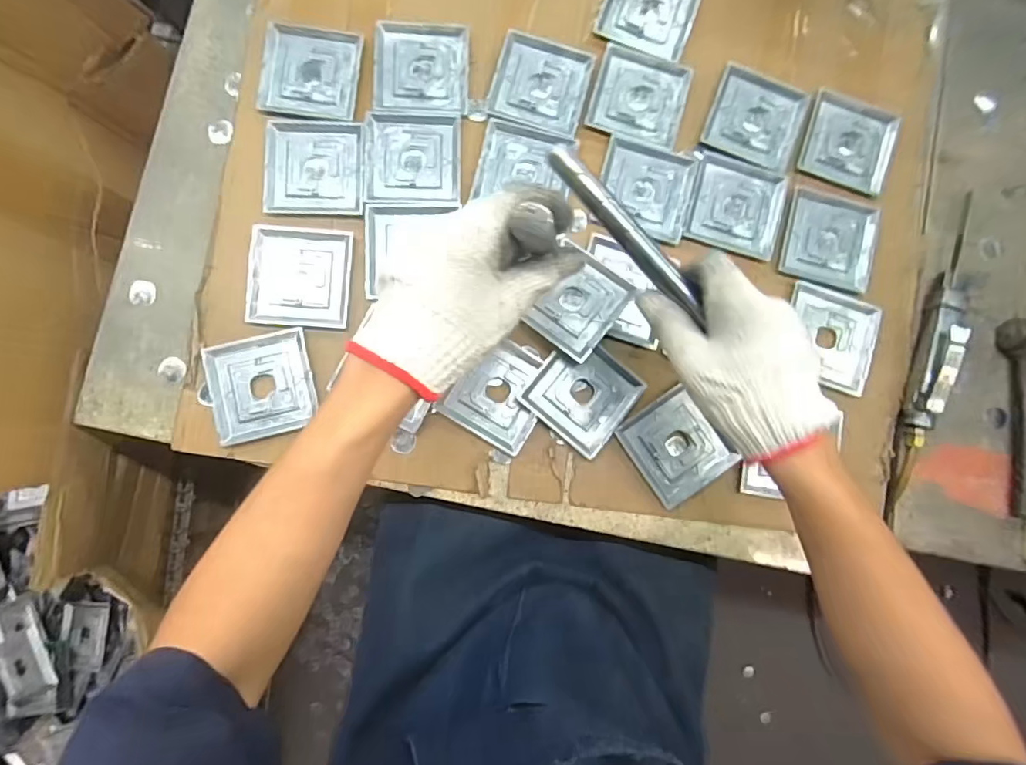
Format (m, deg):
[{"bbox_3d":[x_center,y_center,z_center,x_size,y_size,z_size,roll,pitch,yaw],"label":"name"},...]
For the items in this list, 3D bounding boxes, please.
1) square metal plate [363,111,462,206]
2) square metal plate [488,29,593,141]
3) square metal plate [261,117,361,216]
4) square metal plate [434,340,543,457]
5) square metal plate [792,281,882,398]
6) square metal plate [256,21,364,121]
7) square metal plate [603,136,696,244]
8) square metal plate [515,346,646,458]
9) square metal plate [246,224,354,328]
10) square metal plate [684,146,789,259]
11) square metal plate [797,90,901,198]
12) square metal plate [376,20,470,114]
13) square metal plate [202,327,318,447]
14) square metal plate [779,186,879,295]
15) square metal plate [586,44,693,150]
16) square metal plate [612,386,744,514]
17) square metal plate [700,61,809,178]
[{"bbox_3d":[-0.096,-0.216,0.488,0.091,0.004,0.091,0,85,-5],"label":"square metal plate"},{"bbox_3d":[0.029,-0.295,0.501,0.091,0.004,0.090,16,84,-3],"label":"square metal plate"},{"bbox_3d":[-0.188,-0.204,0.480,0.089,0.004,0.090,0,85,-4],"label":"square metal plate"},{"bbox_3d":[-0.011,0.010,0.470,0.082,0.008,0.089,33,83,-1],"label":"square metal plate"},{"bbox_3d":[0.311,-0.044,0.495,0.083,0.012,0.093,18,84,-3],"label":"square metal plate"},{"bbox_3d":[-0.195,-0.302,0.489,0.090,0.005,0.095,4,85,-4],"label":"square metal plate"},{"bbox_3d":[0.131,-0.192,0.500,0.089,0.006,0.090,16,84,-3],"label":"square metal plate"},{"bbox_3d":[0.066,0.009,0.472,0.088,0.011,0.089,41,83,0],"label":"square metal plate"},{"bbox_3d":[-0.198,-0.099,0.470,0.090,0.004,0.092,4,85,-4],"label":"square metal plate"},{"bbox_3d":[0.221,-0.177,0.503,0.092,0.004,0.097,13,84,-3],"label":"square metal plate"},{"bbox_3d":[0.344,-0.245,0.515,0.092,0.013,0.090,19,84,-3],"label":"square metal plate"},{"bbox_3d":[-0.089,-0.308,0.495,0.090,0.006,0.090,1,85,-4],"label":"square metal plate"},{"bbox_3d":[-0.228,0.003,0.462,0.090,0.006,0.090,-14,86,-6],"label":"square metal plate"},{"bbox_3d":[0.317,-0.146,0.504,0.089,0.010,0.101,16,84,-3],"label":"square metal plate"},{"bbox_3d":[0.128,-0.287,0.510,0.092,0.005,0.092,16,84,-3],"label":"square metal plate"},{"bbox_3d":[0.152,0.059,0.472,0.081,0.011,0.088,-35,89,-7],"label":"square metal plate"},{"bbox_3d":[0.247,-0.268,0.516,0.091,0.005,0.092,20,84,-3],"label":"square metal plate"}]

